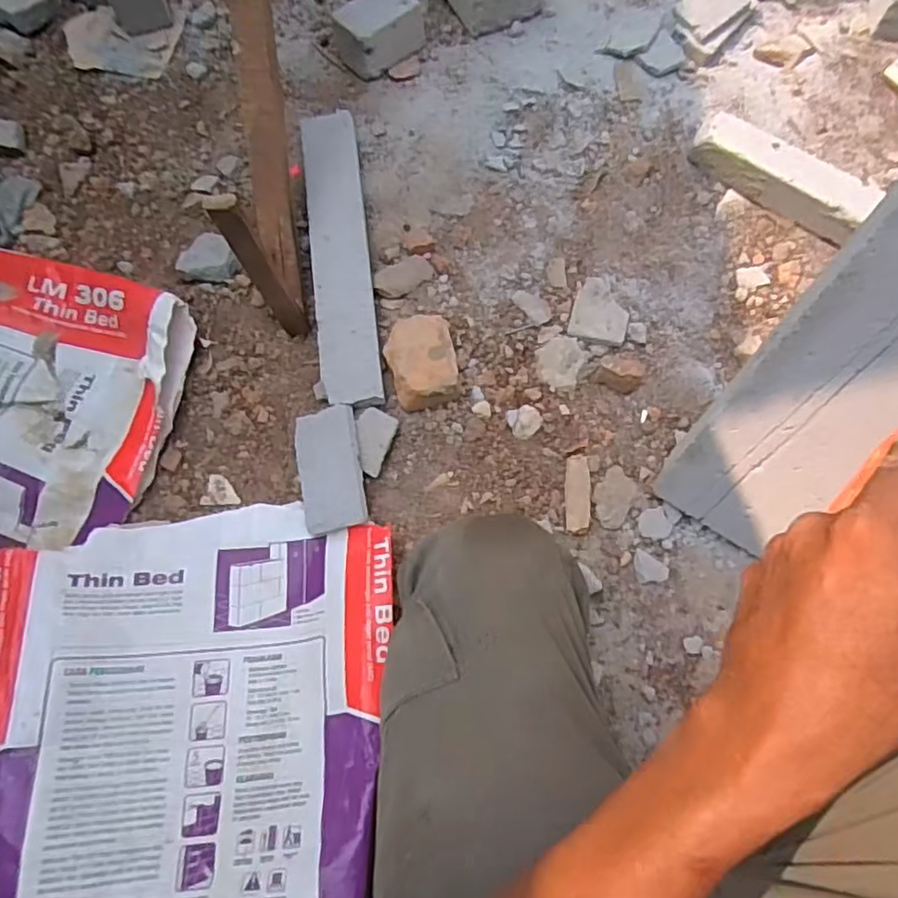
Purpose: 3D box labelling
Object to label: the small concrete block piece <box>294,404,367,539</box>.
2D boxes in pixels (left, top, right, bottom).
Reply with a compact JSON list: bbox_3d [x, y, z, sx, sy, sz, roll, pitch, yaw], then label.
[{"bbox_3d":[-0.142,0.024,0.749,0.076,0.019,0.144,-15,73,18],"label":"small concrete block piece"}]

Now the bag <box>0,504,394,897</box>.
[{"bbox_3d":[-0.256,0.312,0.629,0.387,0.089,0.504,-3,73,-1],"label":"bag"}]

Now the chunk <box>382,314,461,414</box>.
[{"bbox_3d":[-0.033,-0.110,0.790,0.082,0.057,0.115,-11,74,-3],"label":"chunk"}]

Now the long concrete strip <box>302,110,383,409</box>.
[{"bbox_3d":[-0.142,-0.256,0.843,0.074,0.038,0.430,-8,74,-2],"label":"long concrete strip"}]

